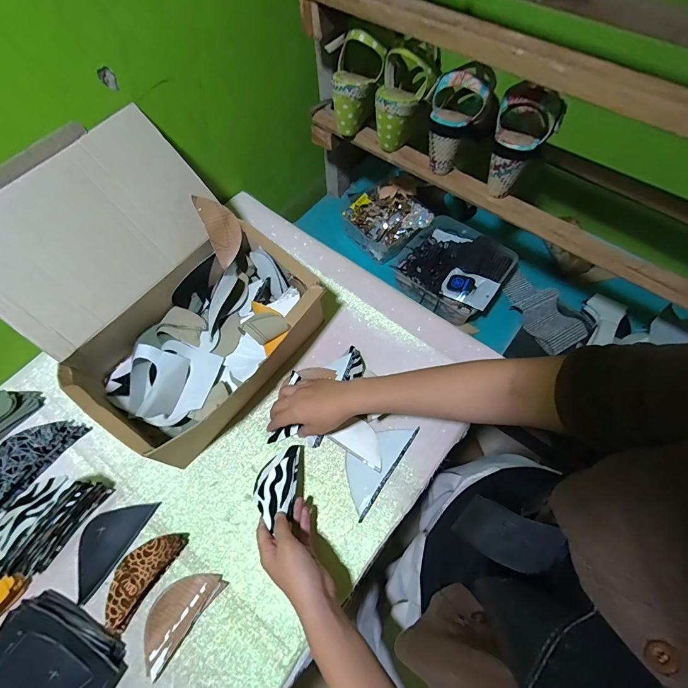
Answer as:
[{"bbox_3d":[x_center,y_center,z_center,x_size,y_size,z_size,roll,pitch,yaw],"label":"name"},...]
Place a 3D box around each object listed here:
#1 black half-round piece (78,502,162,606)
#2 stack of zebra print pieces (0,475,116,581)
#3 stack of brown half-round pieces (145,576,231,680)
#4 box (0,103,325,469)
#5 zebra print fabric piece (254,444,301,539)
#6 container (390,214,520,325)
[{"bbox_3d":[-0.317,0.260,0.487,0.063,0.012,0.128,30,67,14],"label":"black half-round piece"},{"bbox_3d":[-0.379,0.219,0.464,0.055,0.065,0.122,31,69,14],"label":"stack of zebra print pieces"},{"bbox_3d":[-0.206,0.330,0.450,0.057,0.014,0.113,33,68,16],"label":"stack of brown half-round pieces"},{"bbox_3d":[-0.260,-0.073,0.517,0.339,0.231,0.330,36,70,16],"label":"box"},{"bbox_3d":[-0.089,0.182,0.486,0.052,0.015,0.097,10,51,-9],"label":"zebra print fabric piece"},{"bbox_3d":[0.226,-0.160,0.763,0.197,0.063,0.214,-41,70,-18],"label":"container"}]

